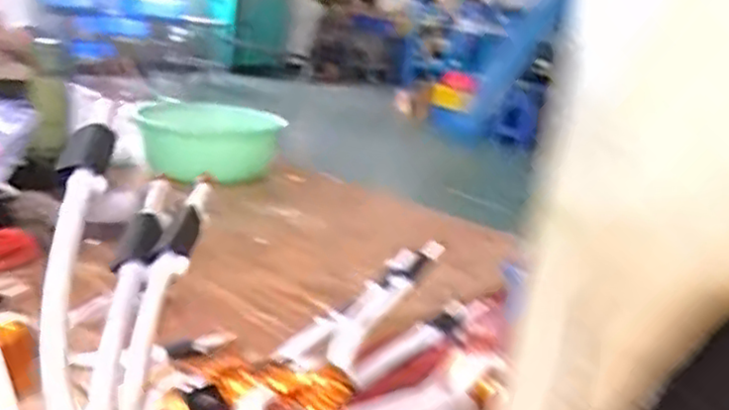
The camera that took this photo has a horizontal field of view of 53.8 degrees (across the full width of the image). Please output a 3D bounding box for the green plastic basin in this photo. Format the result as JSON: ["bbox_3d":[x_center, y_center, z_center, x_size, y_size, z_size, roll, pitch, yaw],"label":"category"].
[{"bbox_3d":[-0.307,-0.107,1.407,0.259,0.148,0.295,2,17,-17],"label":"green plastic basin"}]

